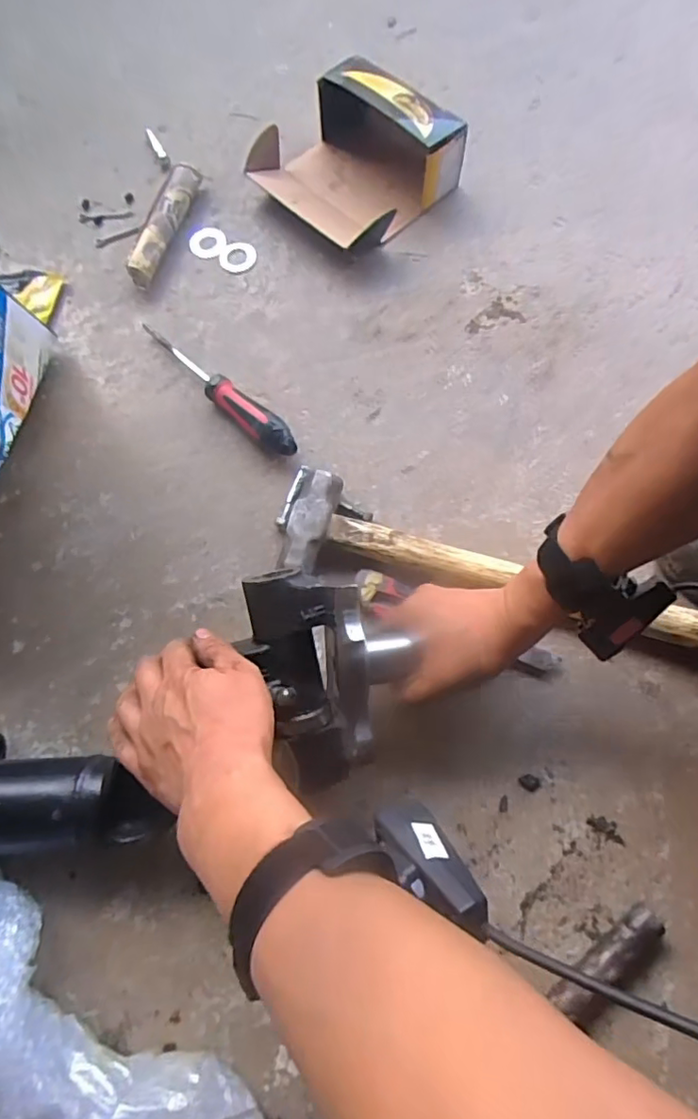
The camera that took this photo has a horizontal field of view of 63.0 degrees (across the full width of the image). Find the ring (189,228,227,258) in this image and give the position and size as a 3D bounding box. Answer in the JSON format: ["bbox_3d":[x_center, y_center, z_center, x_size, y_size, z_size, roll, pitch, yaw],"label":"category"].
[{"bbox_3d":[-0.163,-0.366,0.656,0.040,0.005,0.038,0,73,2],"label":"ring"}]

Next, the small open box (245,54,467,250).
[{"bbox_3d":[0.002,-0.461,0.655,0.191,0.077,0.179,42,79,13],"label":"small open box"}]

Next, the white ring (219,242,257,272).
[{"bbox_3d":[-0.129,-0.351,0.658,0.045,0.004,0.039,13,74,6],"label":"white ring"}]

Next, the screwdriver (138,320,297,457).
[{"bbox_3d":[-0.137,-0.180,0.591,0.226,0.030,0.030,42,79,13],"label":"screwdriver"}]

